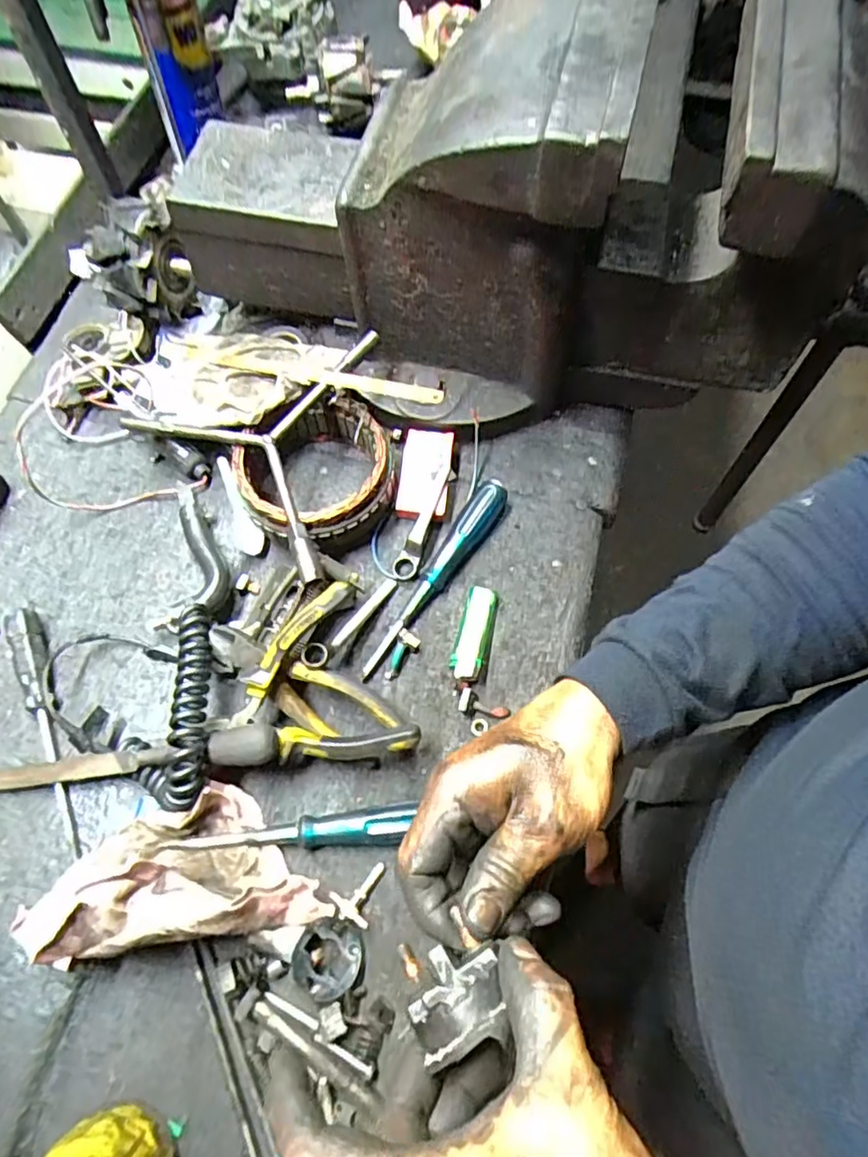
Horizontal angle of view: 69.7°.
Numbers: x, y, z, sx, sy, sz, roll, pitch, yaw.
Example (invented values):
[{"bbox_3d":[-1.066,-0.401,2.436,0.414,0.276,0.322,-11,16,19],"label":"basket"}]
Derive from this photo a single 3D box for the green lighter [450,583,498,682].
[{"bbox_3d":[0.033,0.044,0.507,0.028,0.017,0.081,9,67,5],"label":"green lighter"}]

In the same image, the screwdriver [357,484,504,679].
[{"bbox_3d":[0.004,-0.004,0.516,0.024,0.027,0.200,30,71,13],"label":"screwdriver"}]

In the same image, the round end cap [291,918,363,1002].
[{"bbox_3d":[-0.070,0.254,0.418,0.044,0.028,0.043,0,67,1],"label":"round end cap"}]

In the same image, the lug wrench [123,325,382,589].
[{"bbox_3d":[-0.159,-0.112,0.492,0.188,0.039,0.205,10,67,5],"label":"lug wrench"}]

